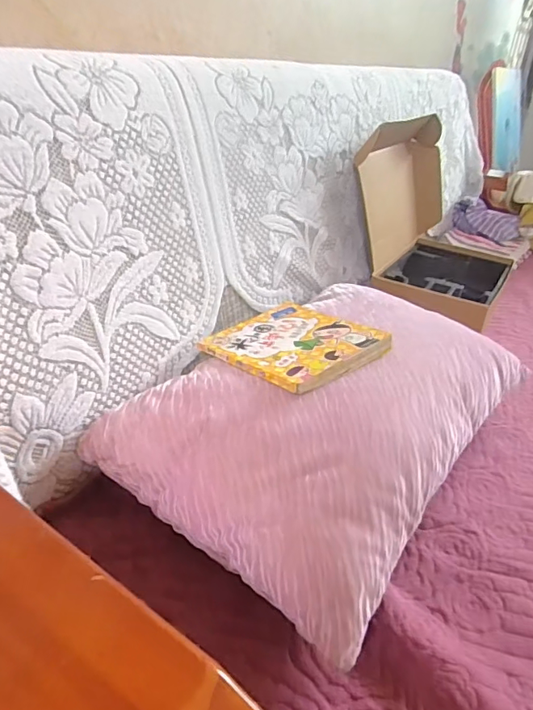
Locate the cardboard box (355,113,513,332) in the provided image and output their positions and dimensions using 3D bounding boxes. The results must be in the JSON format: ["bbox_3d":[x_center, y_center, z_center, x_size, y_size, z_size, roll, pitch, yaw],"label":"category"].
[{"bbox_3d":[0.428,-0.327,1.167,0.332,0.354,0.470,21,33,25],"label":"cardboard box"}]

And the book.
[{"bbox_3d":[0.037,-0.018,0.684,0.184,0.015,0.216,-24,30,-33],"label":"book"}]

